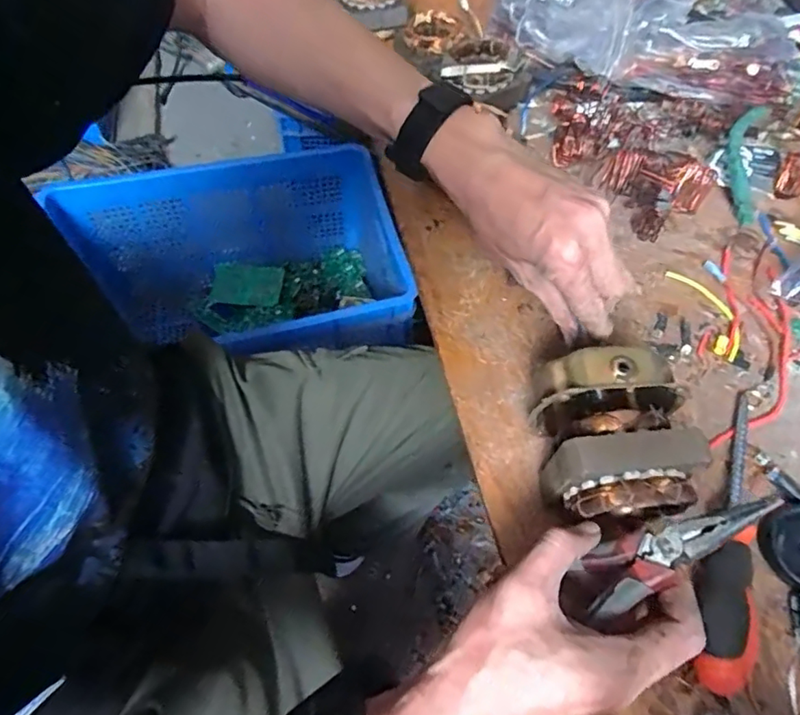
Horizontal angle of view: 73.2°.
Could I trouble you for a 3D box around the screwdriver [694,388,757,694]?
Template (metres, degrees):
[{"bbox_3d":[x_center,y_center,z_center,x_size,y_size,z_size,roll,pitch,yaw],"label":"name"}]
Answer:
[{"bbox_3d":[0.211,0.102,0.345,0.029,0.028,0.202,21,60,10],"label":"screwdriver"}]

